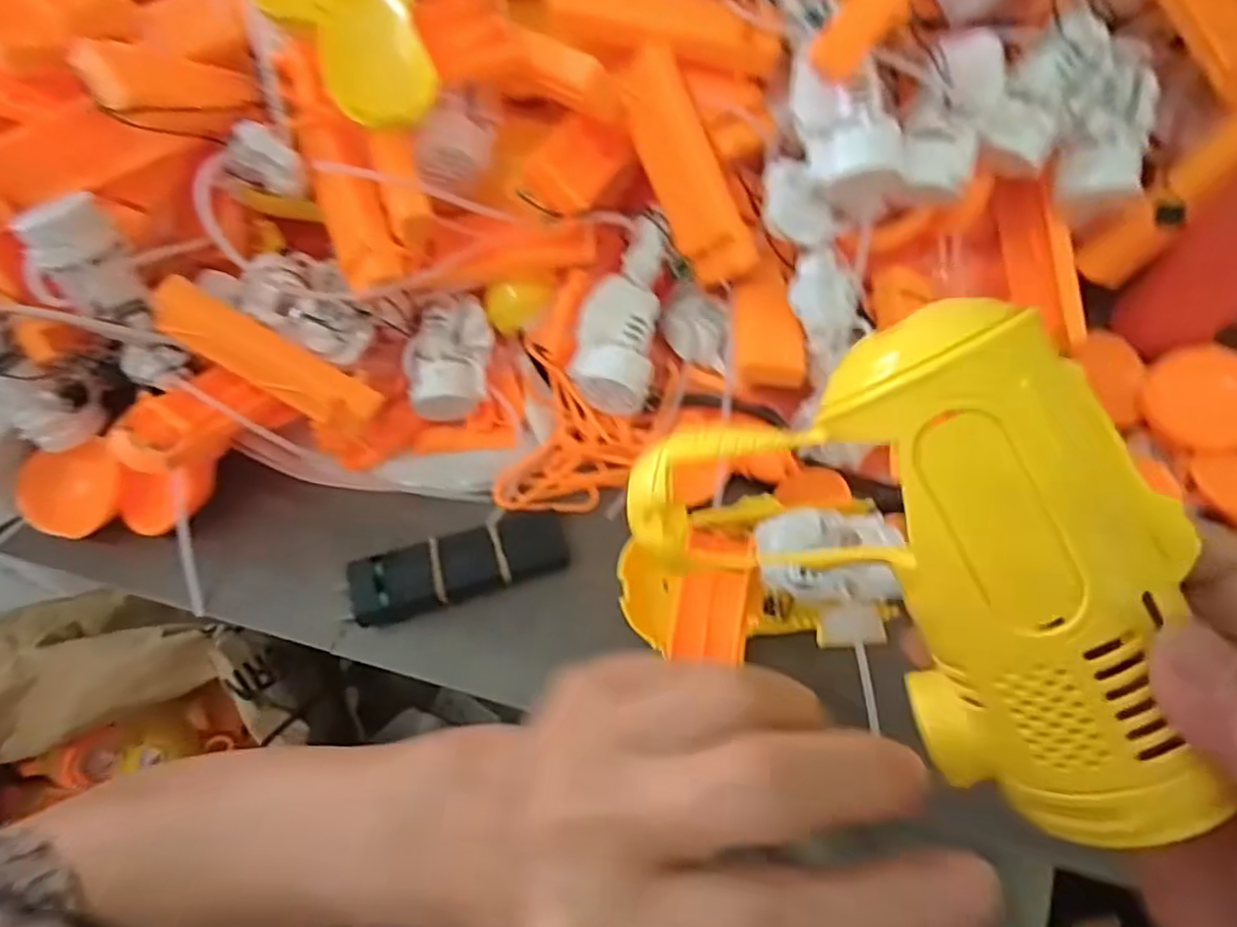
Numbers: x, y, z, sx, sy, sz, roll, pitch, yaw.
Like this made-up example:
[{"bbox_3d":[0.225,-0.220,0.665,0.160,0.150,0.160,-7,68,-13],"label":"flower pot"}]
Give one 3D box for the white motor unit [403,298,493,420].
[{"bbox_3d":[-0.092,-0.057,0.380,0.039,0.032,0.061,3,67,3],"label":"white motor unit"}]

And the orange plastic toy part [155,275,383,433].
[{"bbox_3d":[-0.173,-0.050,0.342,0.108,0.037,0.021,31,68,-15],"label":"orange plastic toy part"}]

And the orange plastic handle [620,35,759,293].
[{"bbox_3d":[0.034,-0.144,0.337,0.033,0.021,0.111,-27,100,-10],"label":"orange plastic handle"}]

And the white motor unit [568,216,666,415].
[{"bbox_3d":[0.001,-0.075,0.358,0.040,0.031,0.096,12,83,7],"label":"white motor unit"}]

